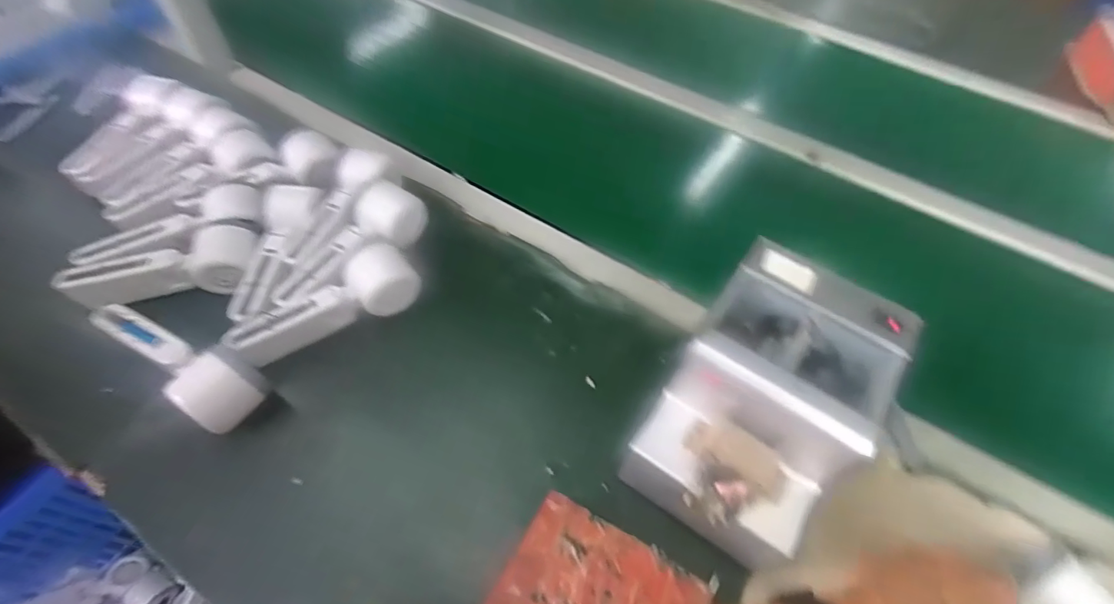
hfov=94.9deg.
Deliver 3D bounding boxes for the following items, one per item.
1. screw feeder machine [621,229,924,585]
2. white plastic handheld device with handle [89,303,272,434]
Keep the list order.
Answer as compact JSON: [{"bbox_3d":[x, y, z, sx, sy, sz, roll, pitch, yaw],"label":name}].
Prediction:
[{"bbox_3d":[0.151,0.078,0.387,0.126,0.141,0.172,32,59,18],"label":"screw feeder machine"},{"bbox_3d":[-0.330,0.051,0.448,0.158,0.057,0.058,28,58,15],"label":"white plastic handheld device with handle"}]

